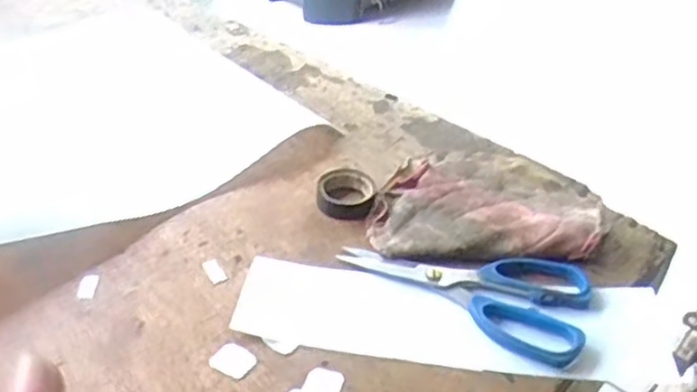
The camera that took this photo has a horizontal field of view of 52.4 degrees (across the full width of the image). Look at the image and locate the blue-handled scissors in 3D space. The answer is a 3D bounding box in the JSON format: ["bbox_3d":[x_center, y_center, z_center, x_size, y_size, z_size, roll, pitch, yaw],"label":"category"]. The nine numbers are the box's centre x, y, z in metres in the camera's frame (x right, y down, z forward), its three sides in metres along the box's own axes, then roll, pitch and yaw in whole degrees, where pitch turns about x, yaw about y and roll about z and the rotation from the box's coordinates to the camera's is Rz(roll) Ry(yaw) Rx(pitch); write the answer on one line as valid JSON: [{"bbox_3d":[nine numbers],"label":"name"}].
[{"bbox_3d":[0.090,0.056,0.514,0.176,0.015,0.089,26,43,25],"label":"blue-handled scissors"}]

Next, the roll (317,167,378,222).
[{"bbox_3d":[-0.001,-0.002,0.579,0.047,0.018,0.054,6,38,2],"label":"roll"}]

